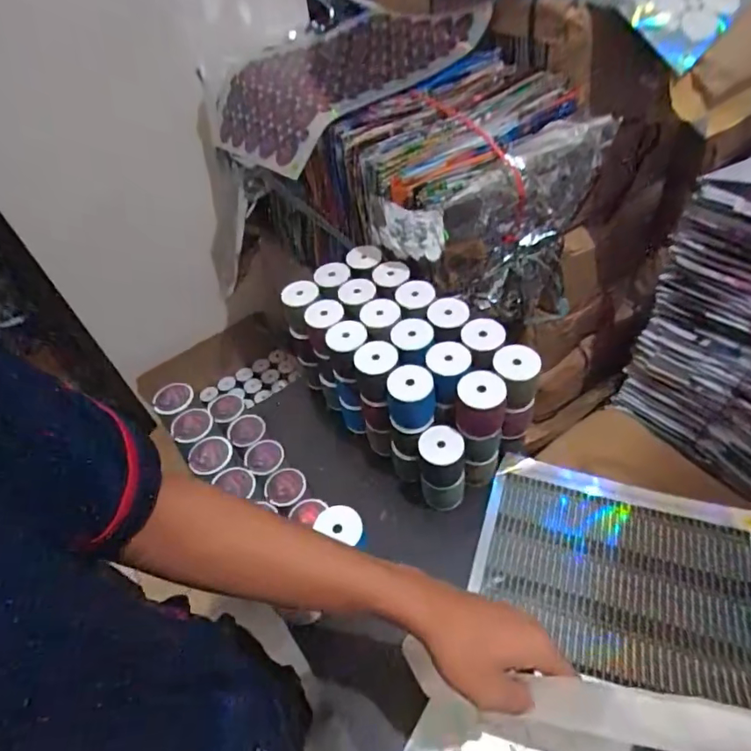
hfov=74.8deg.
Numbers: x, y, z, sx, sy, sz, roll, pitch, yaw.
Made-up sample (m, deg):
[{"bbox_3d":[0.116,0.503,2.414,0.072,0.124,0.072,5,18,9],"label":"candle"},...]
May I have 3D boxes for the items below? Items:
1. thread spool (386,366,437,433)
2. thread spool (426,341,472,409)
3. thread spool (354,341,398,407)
[{"bbox_3d":[0.045,0.034,0.620,0.058,0.080,0.052,-6,48,1],"label":"thread spool"},{"bbox_3d":[0.092,0.001,0.624,0.052,0.057,0.063,2,49,9],"label":"thread spool"},{"bbox_3d":[0.003,0.002,0.647,0.053,0.075,0.053,-4,48,4],"label":"thread spool"}]

